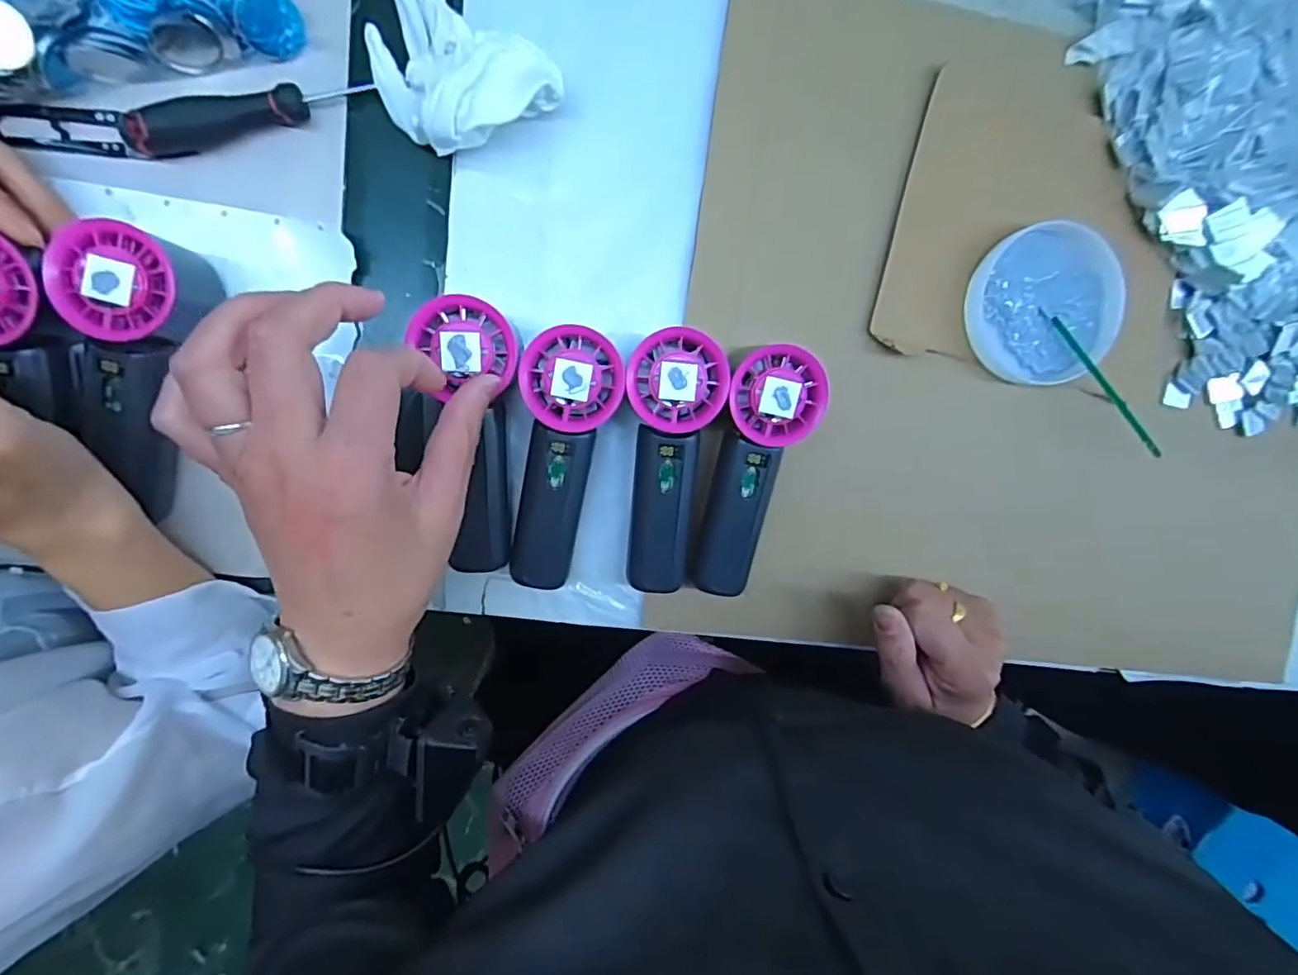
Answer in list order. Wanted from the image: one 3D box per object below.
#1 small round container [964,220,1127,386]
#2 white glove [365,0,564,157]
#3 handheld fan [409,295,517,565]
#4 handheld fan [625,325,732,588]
[{"bbox_3d":[0.259,-0.118,0.381,0.096,0.015,0.097,-1,96,-7],"label":"small round container"},{"bbox_3d":[-0.108,-0.224,0.315,0.100,0.043,0.076,37,90,-10],"label":"white glove"},{"bbox_3d":[-0.099,-0.027,0.332,0.052,0.026,0.150,-3,108,-7],"label":"handheld fan"},{"bbox_3d":[0.015,-0.013,0.354,0.058,0.058,0.153,-2,96,-7],"label":"handheld fan"}]

